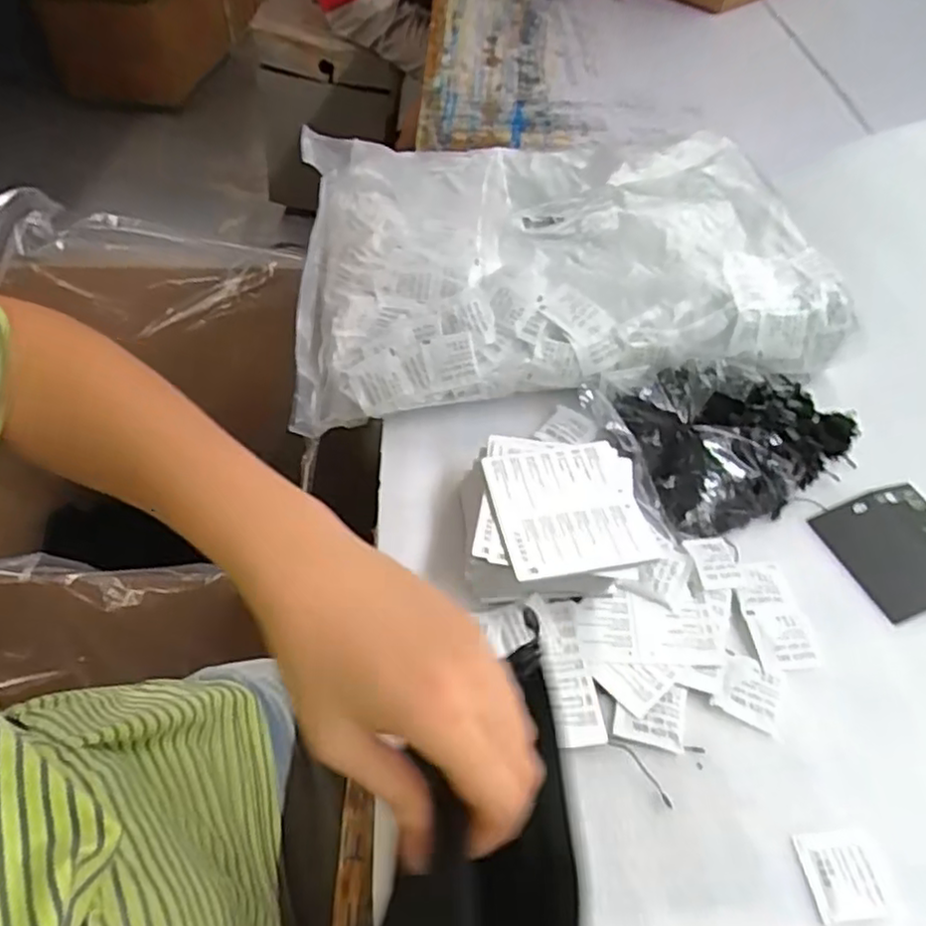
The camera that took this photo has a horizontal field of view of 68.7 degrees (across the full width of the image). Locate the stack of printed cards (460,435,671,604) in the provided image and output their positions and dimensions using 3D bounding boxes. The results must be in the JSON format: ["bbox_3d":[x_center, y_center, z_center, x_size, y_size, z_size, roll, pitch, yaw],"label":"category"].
[{"bbox_3d":[0.068,0.038,0.454,0.132,0.046,0.117,-1,51,-2],"label":"stack of printed cards"}]

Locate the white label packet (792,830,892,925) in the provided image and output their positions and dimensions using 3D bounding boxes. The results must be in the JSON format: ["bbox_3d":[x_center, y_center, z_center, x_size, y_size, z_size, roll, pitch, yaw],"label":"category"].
[{"bbox_3d":[0.198,0.213,0.350,0.041,0.009,0.039,-3,51,-4],"label":"white label packet"}]

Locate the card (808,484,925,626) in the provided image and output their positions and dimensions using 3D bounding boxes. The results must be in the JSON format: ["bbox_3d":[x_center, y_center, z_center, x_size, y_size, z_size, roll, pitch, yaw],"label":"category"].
[{"bbox_3d":[0.311,0.058,0.475,0.097,0.007,0.088,-16,53,-13],"label":"card"}]

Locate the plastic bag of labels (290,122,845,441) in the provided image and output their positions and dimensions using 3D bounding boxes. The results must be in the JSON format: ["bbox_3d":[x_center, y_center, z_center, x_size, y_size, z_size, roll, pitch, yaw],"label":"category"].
[{"bbox_3d":[0.081,-0.202,0.626,0.454,0.078,0.357,-2,51,-3],"label":"plastic bag of labels"}]

